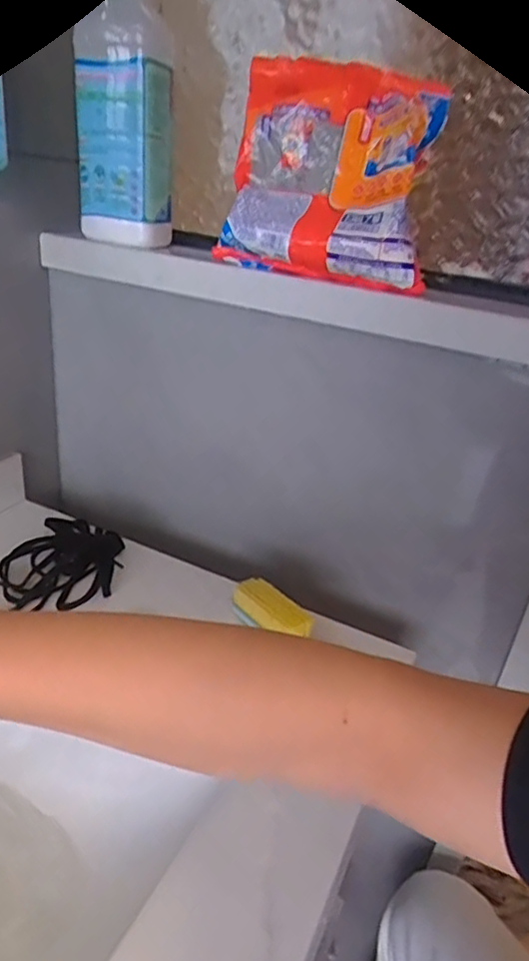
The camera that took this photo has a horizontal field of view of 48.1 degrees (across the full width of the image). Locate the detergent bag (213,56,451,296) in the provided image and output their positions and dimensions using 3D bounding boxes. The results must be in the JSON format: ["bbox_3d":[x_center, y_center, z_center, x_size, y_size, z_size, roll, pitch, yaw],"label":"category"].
[{"bbox_3d":[0.060,-0.267,0.524,0.195,0.162,0.075,18,29,20],"label":"detergent bag"}]

